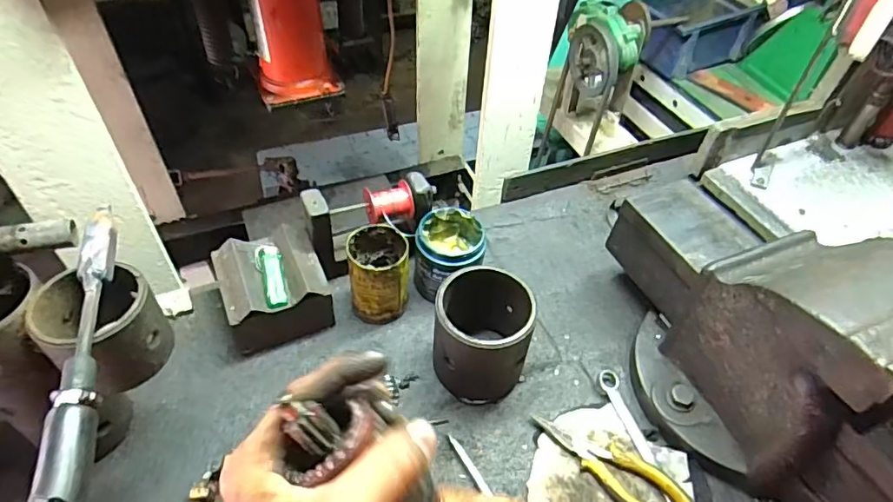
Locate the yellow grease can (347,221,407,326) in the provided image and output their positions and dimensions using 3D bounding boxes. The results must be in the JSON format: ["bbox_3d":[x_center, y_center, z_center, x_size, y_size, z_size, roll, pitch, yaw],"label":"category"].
[{"bbox_3d":[-0.085,0.031,0.690,0.071,0.116,0.075,2,47,-2],"label":"yellow grease can"}]

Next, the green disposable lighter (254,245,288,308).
[{"bbox_3d":[-0.209,0.029,0.647,0.029,0.018,0.087,-14,50,-16],"label":"green disposable lighter"}]

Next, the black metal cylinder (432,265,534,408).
[{"bbox_3d":[0.043,0.092,0.635,0.104,0.123,0.121,7,47,3],"label":"black metal cylinder"}]

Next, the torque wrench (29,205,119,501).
[{"bbox_3d":[-0.267,0.072,0.398,0.027,0.032,0.264,-9,48,-11],"label":"torque wrench"}]

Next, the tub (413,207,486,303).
[{"bbox_3d":[0.003,0.005,0.720,0.088,0.092,0.096,2,47,-2],"label":"tub"}]

